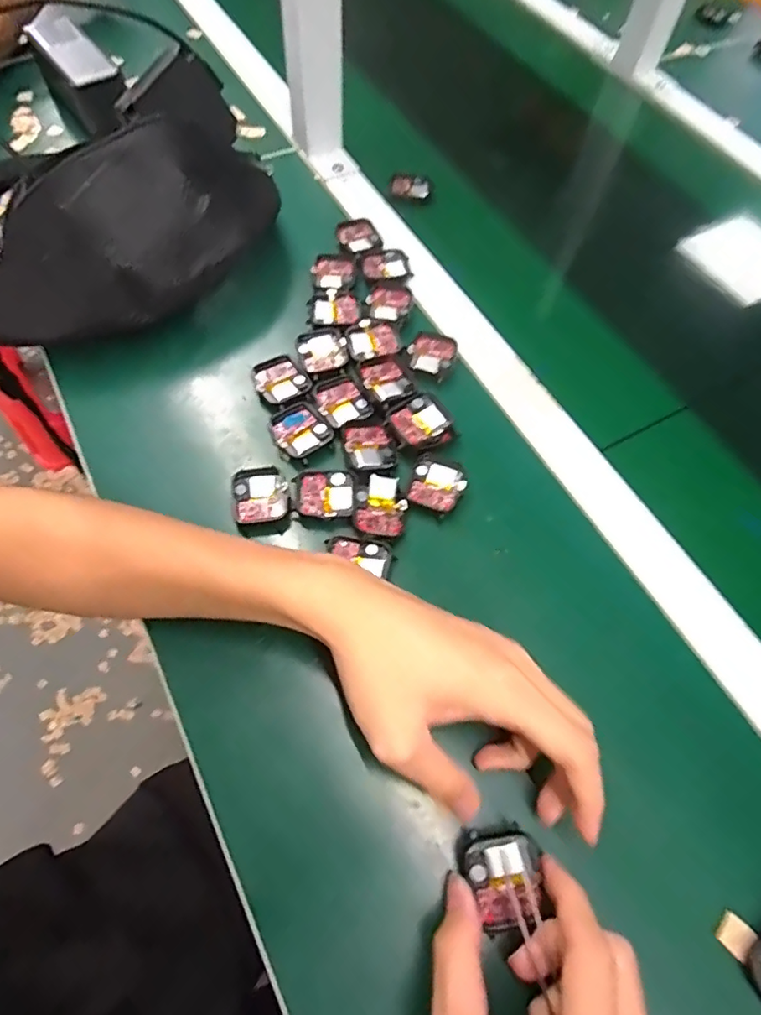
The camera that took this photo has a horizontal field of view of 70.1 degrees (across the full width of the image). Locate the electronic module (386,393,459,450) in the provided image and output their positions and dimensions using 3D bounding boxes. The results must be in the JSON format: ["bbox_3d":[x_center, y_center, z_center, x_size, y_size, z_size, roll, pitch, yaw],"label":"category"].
[{"bbox_3d":[0.029,-0.061,0.398,0.043,0.011,0.041,-30,67,-18],"label":"electronic module"}]

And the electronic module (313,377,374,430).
[{"bbox_3d":[-0.030,-0.080,0.412,0.035,0.006,0.043,-28,67,-17],"label":"electronic module"}]

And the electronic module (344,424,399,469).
[{"bbox_3d":[-0.007,-0.045,0.395,0.035,0.009,0.037,-13,63,-10],"label":"electronic module"}]

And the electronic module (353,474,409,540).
[{"bbox_3d":[0.001,-0.002,0.371,0.034,0.008,0.044,10,61,2],"label":"electronic module"}]

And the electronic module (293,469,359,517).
[{"bbox_3d":[-0.038,-0.011,0.374,0.042,0.009,0.036,-6,62,-7],"label":"electronic module"}]

